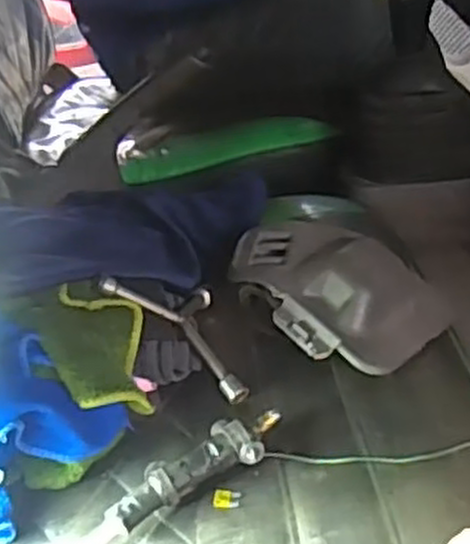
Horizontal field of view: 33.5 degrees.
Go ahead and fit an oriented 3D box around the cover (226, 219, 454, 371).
[{"bbox_3d":[0.073,0.010,0.608,0.165,0.056,0.131,25,46,38],"label":"cover"}]

